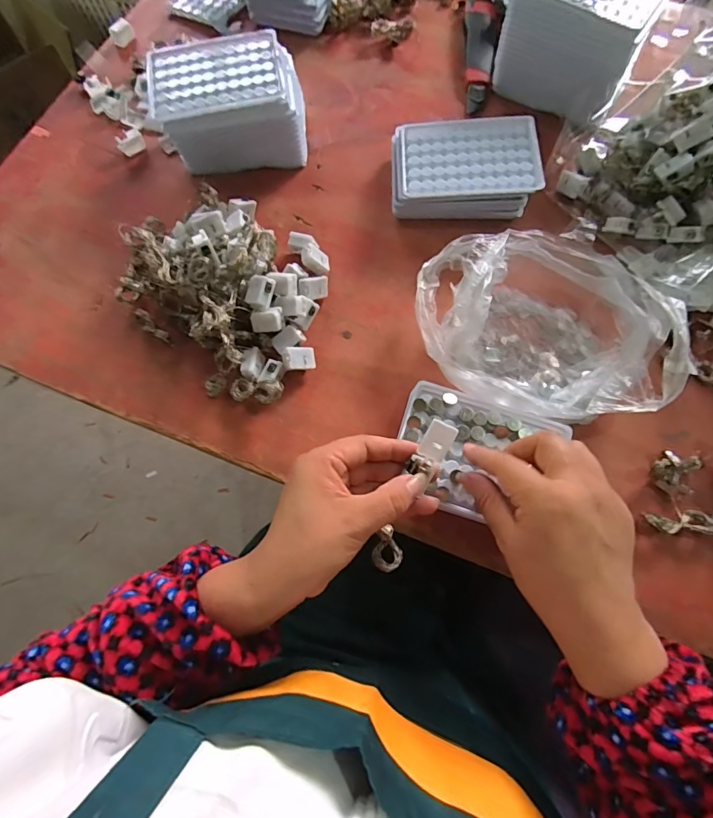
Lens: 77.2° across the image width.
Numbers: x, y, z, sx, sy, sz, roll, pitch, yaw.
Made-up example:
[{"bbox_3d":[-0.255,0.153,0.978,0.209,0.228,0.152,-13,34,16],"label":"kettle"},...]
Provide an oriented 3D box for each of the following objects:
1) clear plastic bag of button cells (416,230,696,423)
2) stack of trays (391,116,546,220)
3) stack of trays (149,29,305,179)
[{"bbox_3d":[0.154,-0.069,0.381,0.194,0.060,0.159,-2,71,1],"label":"clear plastic bag of button cells"},{"bbox_3d":[0.105,-0.238,0.447,0.138,0.043,0.099,-1,71,1],"label":"stack of trays"},{"bbox_3d":[-0.128,-0.311,0.462,0.146,0.074,0.103,-10,71,-2],"label":"stack of trays"}]

